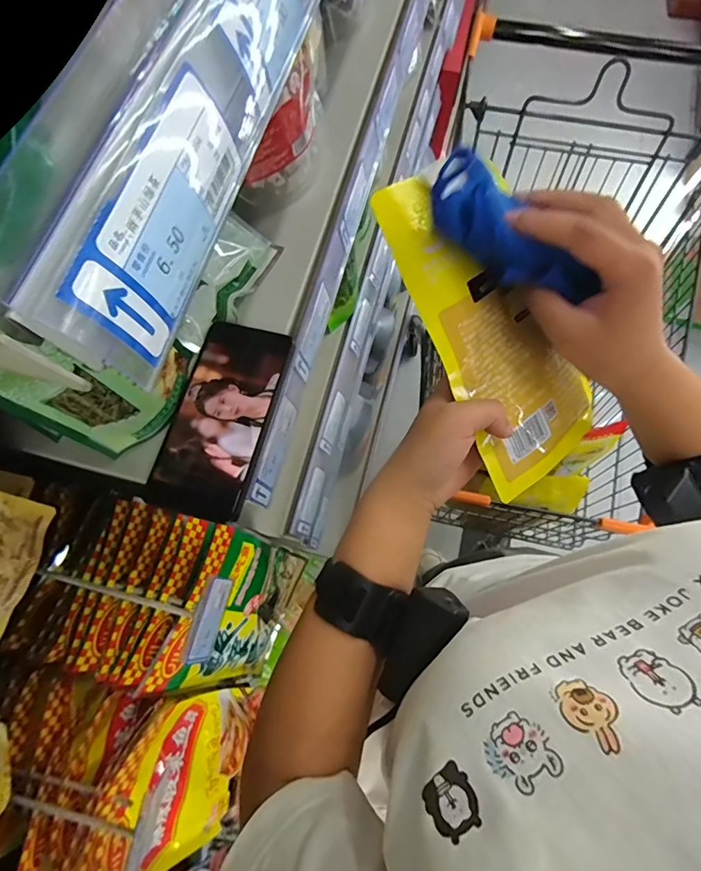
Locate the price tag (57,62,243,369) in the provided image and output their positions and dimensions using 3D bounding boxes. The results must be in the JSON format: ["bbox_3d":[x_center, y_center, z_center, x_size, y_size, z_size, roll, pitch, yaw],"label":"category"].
[{"bbox_3d":[-0.060,-0.073,0.148,0.004,0.038,0.092,8,71,22],"label":"price tag"}]

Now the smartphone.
[{"bbox_3d":[-0.107,-0.019,0.363,0.078,0.007,0.163,12,72,5],"label":"smartphone"}]

